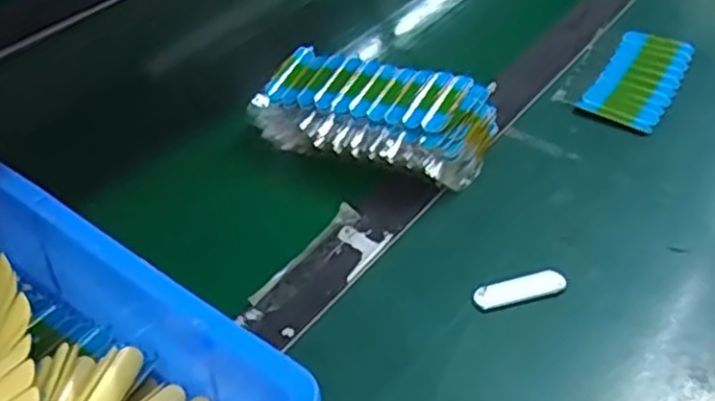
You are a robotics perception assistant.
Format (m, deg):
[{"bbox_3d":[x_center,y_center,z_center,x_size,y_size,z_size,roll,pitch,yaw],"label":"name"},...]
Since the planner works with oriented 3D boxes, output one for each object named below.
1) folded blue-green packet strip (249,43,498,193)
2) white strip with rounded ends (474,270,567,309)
[{"bbox_3d":[0.010,-0.067,0.575,0.178,0.059,0.095,19,45,21],"label":"folded blue-green packet strip"},{"bbox_3d":[0.104,0.056,0.477,0.058,0.010,0.015,-11,42,-11],"label":"white strip with rounded ends"}]

